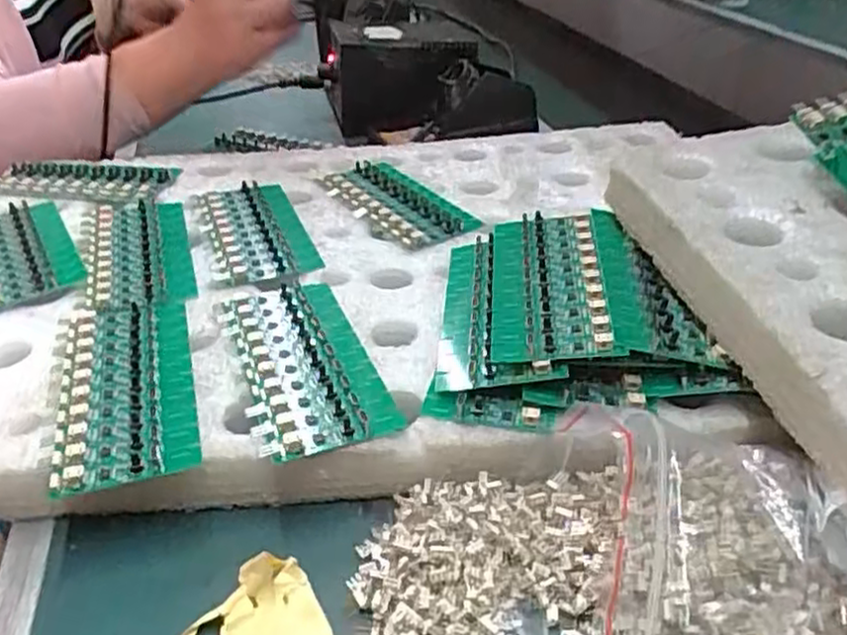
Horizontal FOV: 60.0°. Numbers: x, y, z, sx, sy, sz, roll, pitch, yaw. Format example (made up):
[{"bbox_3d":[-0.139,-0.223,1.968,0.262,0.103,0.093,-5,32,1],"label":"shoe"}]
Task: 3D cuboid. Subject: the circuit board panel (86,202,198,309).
[{"bbox_3d":[-0.187,-0.046,0.481,0.061,0.007,0.142,-13,35,-14],"label":"circuit board panel"}]

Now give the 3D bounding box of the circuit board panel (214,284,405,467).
[{"bbox_3d":[-0.063,0.021,0.380,0.064,0.010,0.134,-15,36,-16],"label":"circuit board panel"}]

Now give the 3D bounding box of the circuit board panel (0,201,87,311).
[{"bbox_3d":[-0.267,-0.044,0.481,0.066,0.009,0.143,-22,38,-25],"label":"circuit board panel"}]

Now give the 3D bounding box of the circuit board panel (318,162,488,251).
[{"bbox_3d":[-0.020,-0.082,0.531,0.061,0.014,0.134,-21,38,-23],"label":"circuit board panel"}]

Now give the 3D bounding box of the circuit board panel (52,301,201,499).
[{"bbox_3d":[-0.149,0.029,0.368,0.061,0.006,0.139,-13,35,-13],"label":"circuit board panel"}]

